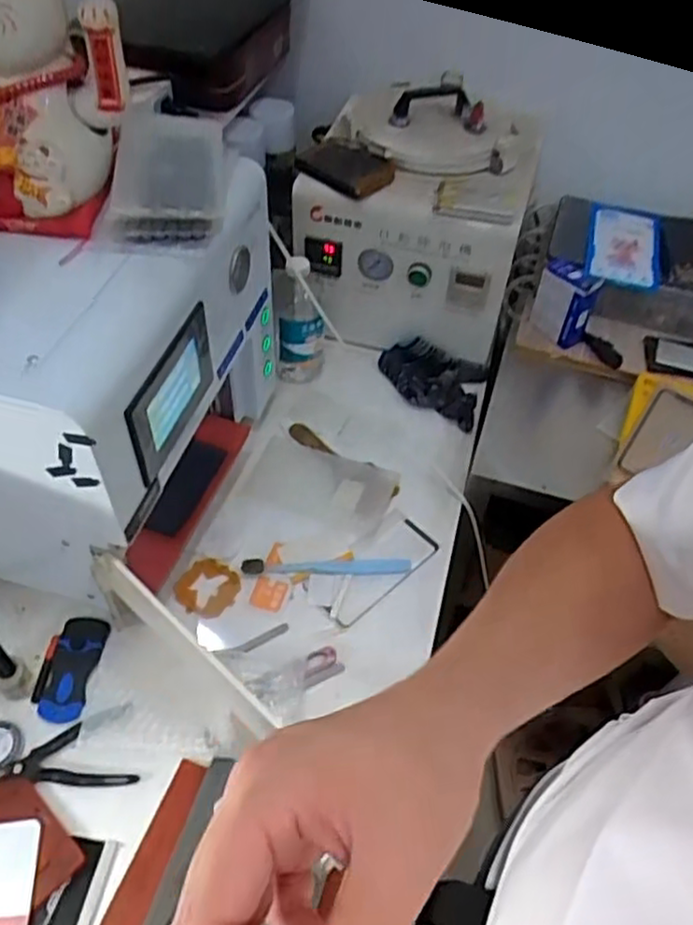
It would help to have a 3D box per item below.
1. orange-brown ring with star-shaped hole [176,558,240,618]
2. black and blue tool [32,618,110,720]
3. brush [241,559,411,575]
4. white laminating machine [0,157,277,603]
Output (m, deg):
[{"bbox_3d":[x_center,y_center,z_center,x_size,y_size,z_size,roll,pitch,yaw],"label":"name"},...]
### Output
[{"bbox_3d":[-0.150,0.136,0.764,0.064,0.010,0.064,2,50,-2],"label":"orange-brown ring with star-shaped hole"},{"bbox_3d":[-0.272,0.197,0.695,0.051,0.016,0.106,3,50,-1],"label":"black and blue tool"},{"bbox_3d":[-0.022,0.114,0.774,0.183,0.008,0.019,0,50,-4],"label":"brush"},{"bbox_3d":[-0.272,-0.080,0.717,0.287,0.328,0.330,16,51,9],"label":"white laminating machine"}]

